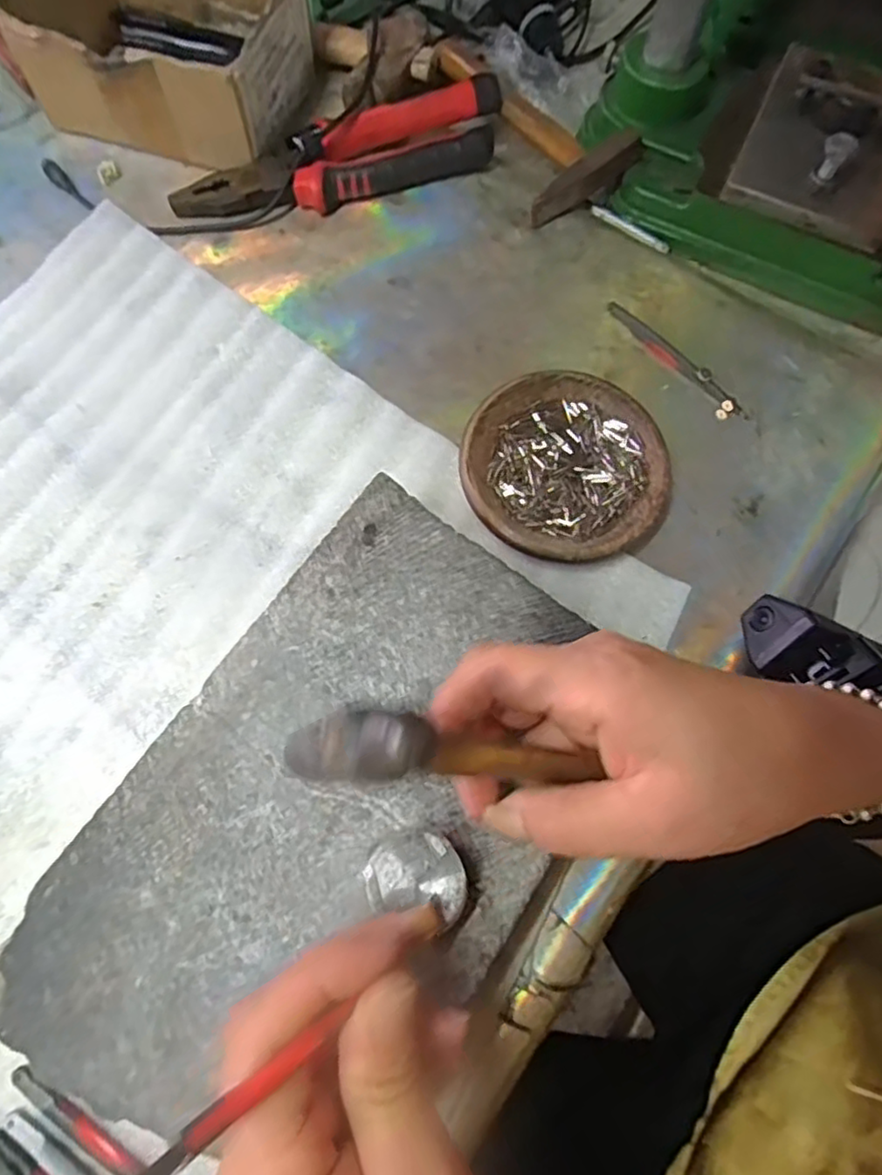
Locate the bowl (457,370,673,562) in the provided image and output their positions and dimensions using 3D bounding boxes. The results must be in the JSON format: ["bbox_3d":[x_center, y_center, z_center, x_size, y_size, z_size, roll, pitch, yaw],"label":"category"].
[{"bbox_3d":[0.067,-0.066,0.359,0.110,0.018,0.112,0,70,-1],"label":"bowl"}]

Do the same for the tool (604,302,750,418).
[{"bbox_3d":[0.141,-0.139,0.391,0.013,0.004,0.106,-40,75,-14],"label":"tool"}]

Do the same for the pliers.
[{"bbox_3d":[-0.064,-0.286,0.426,0.220,0.029,0.064,-16,71,-7],"label":"pliers"}]

